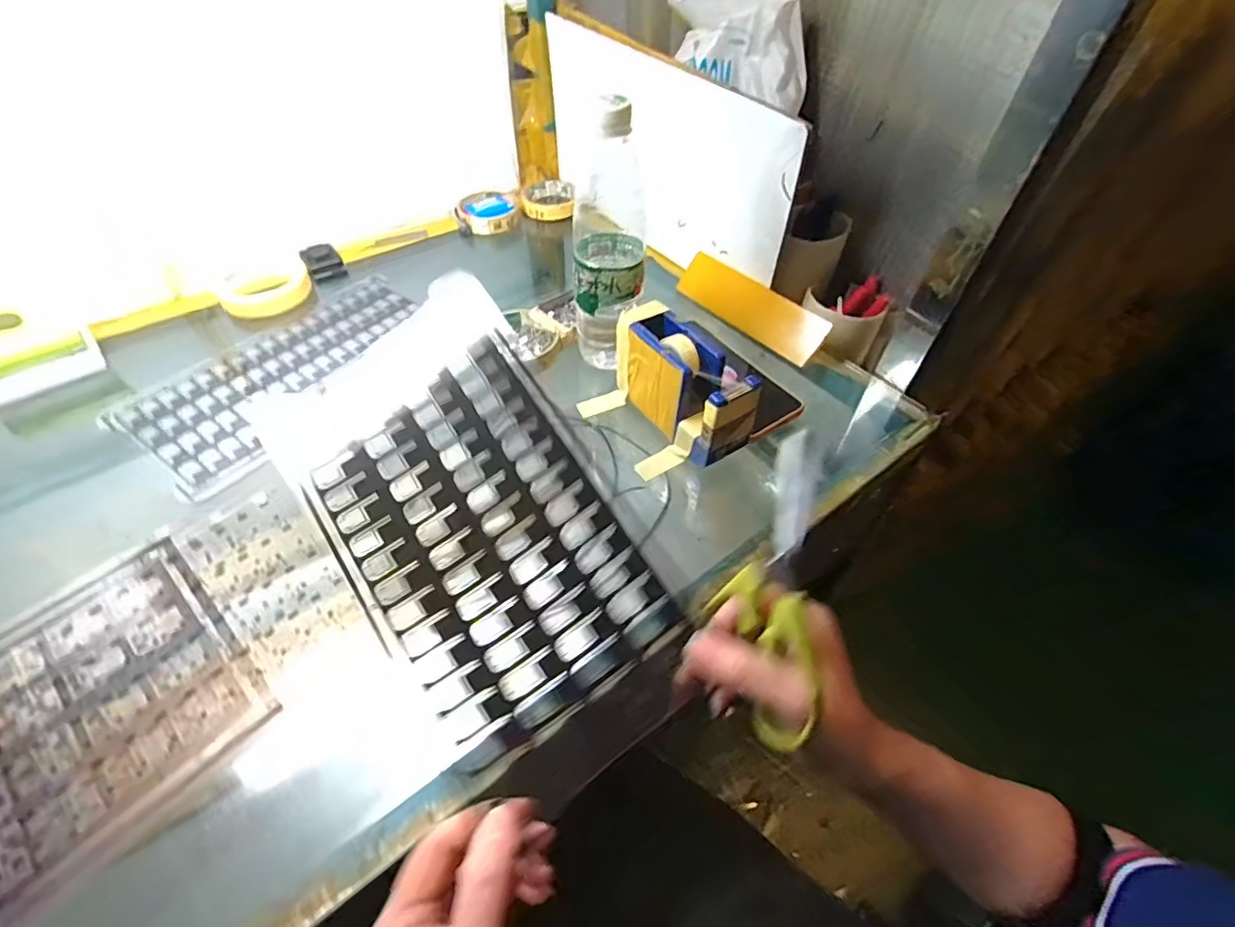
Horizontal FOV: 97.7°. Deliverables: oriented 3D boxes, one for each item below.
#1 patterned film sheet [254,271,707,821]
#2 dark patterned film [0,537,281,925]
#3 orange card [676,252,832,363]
[{"bbox_3d":[-0.077,0.033,0.317,0.159,0.012,0.289,-37,75,-11],"label":"patterned film sheet"},{"bbox_3d":[-0.352,0.168,0.301,0.178,0.007,0.247,34,56,25],"label":"dark patterned film"},{"bbox_3d":[0.142,-0.172,0.585,0.008,0.052,0.187,-14,47,-39],"label":"orange card"}]

